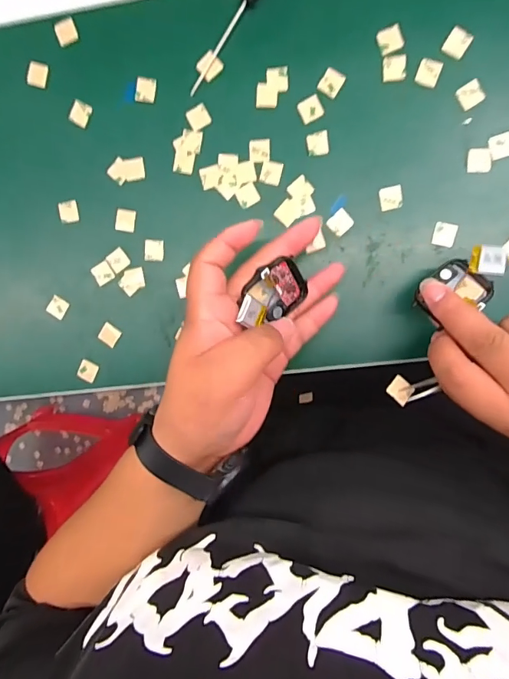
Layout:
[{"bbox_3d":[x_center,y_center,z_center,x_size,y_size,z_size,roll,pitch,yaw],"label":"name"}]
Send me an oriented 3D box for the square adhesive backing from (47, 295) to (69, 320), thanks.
[{"bbox_3d":[-0.163,-0.026,0.357,0.015,0.004,0.015,31,97,3],"label":"square adhesive backing"}]

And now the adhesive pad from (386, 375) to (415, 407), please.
[{"bbox_3d":[0.098,0.034,0.291,0.015,0.004,0.016,38,73,13],"label":"adhesive pad"}]

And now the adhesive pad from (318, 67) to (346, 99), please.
[{"bbox_3d":[0.057,-0.190,0.318,0.016,0.004,0.018,32,97,2],"label":"adhesive pad"}]

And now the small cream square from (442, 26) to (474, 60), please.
[{"bbox_3d":[0.146,-0.213,0.309,0.016,0.004,0.018,34,97,2],"label":"small cream square"}]

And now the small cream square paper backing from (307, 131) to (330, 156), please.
[{"bbox_3d":[0.048,-0.147,0.323,0.016,0.004,0.017,-6,94,6],"label":"small cream square paper backing"}]

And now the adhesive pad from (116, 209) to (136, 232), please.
[{"bbox_3d":[-0.104,-0.095,0.345,0.016,0.004,0.017,8,96,5],"label":"adhesive pad"}]

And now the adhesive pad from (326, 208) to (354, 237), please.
[{"bbox_3d":[0.065,-0.089,0.327,0.017,0.004,0.015,-41,90,8],"label":"adhesive pad"}]

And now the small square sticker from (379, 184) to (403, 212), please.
[{"bbox_3d":[0.102,-0.106,0.322,0.016,0.004,0.017,-11,94,7],"label":"small square sticker"}]

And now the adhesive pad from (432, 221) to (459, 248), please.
[{"bbox_3d":[0.142,-0.078,0.321,0.016,0.004,0.018,14,96,5],"label":"adhesive pad"}]

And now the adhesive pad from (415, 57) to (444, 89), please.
[{"bbox_3d":[0.126,-0.194,0.312,0.016,0.004,0.018,20,97,4],"label":"adhesive pad"}]

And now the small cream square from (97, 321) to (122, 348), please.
[{"bbox_3d":[-0.119,-0.004,0.354,0.016,0.004,0.015,37,97,2],"label":"small cream square"}]

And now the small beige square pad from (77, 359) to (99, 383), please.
[{"bbox_3d":[-0.139,0.027,0.358,0.015,0.004,0.016,26,97,3],"label":"small beige square pad"}]

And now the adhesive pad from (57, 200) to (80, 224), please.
[{"bbox_3d":[-0.151,-0.104,0.350,0.016,0.004,0.017,-8,94,7],"label":"adhesive pad"}]

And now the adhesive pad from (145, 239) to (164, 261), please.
[{"bbox_3d":[-0.081,-0.071,0.344,0.016,0.004,0.017,2,95,6],"label":"adhesive pad"}]

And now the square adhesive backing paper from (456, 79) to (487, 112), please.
[{"bbox_3d":[0.156,-0.176,0.310,0.018,0.004,0.016,-32,91,8],"label":"square adhesive backing paper"}]

